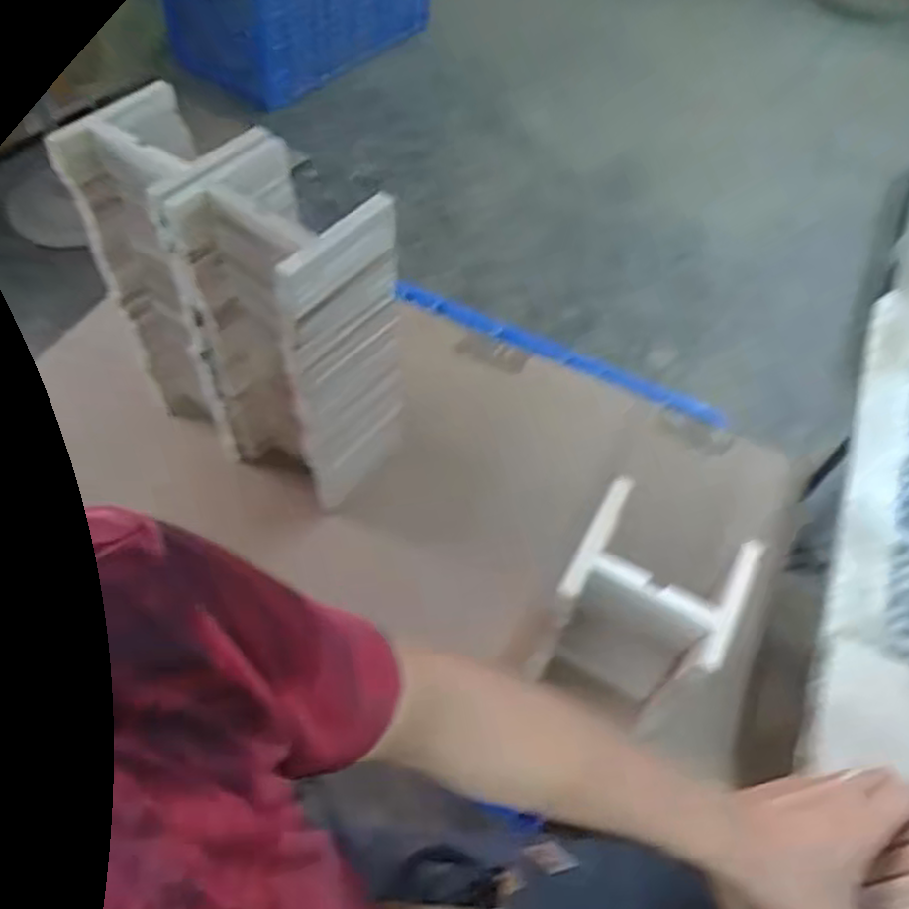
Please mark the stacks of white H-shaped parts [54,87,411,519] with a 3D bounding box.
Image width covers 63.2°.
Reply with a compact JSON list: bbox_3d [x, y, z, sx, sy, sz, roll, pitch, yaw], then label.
[{"bbox_3d":[-0.245,-0.160,0.882,0.320,0.421,0.154,29,58,16],"label":"stacks of white H-shaped parts"}]

